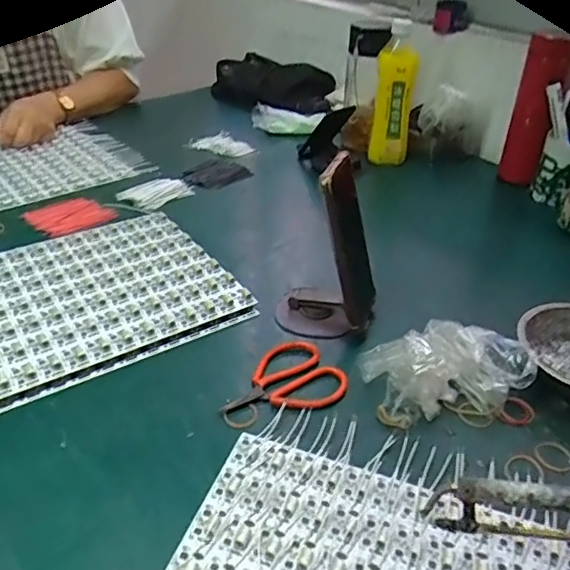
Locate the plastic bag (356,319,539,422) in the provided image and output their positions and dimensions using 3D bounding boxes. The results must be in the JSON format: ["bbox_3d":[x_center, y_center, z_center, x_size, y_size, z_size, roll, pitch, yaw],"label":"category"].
[{"bbox_3d":[0.142,0.066,0.502,0.125,0.068,0.087,-7,36,-14],"label":"plastic bag"}]

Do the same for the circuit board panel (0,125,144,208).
[{"bbox_3d":[-0.413,-0.206,0.925,0.262,0.004,0.290,-25,44,-34],"label":"circuit board panel"}]

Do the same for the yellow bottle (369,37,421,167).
[{"bbox_3d":[0.165,-0.272,0.872,0.057,0.166,0.050,2,35,-2],"label":"yellow bottle"}]

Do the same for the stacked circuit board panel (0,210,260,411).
[{"bbox_3d":[-0.217,0.007,0.624,0.289,0.011,0.245,-20,41,-29],"label":"stacked circuit board panel"}]

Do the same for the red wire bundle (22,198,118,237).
[{"bbox_3d":[-0.286,-0.093,0.773,0.098,0.008,0.100,-26,45,-35],"label":"red wire bundle"}]

